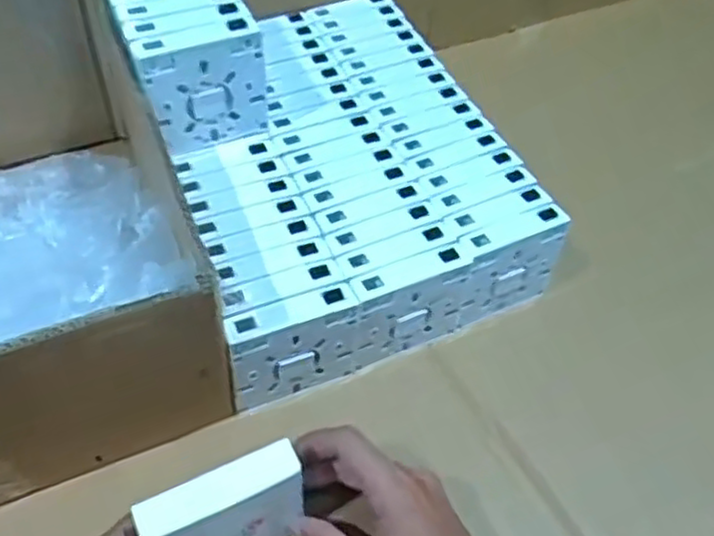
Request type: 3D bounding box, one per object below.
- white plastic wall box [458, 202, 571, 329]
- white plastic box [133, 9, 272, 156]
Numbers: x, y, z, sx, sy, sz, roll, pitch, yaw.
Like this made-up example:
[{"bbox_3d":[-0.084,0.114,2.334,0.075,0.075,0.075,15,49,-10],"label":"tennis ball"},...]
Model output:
[{"bbox_3d":[0.112,0.000,0.531,0.084,0.086,0.021,-17,51,-17],"label":"white plastic wall box"},{"bbox_3d":[-0.108,-0.126,0.506,0.086,0.091,0.021,-21,52,-20],"label":"white plastic box"}]

